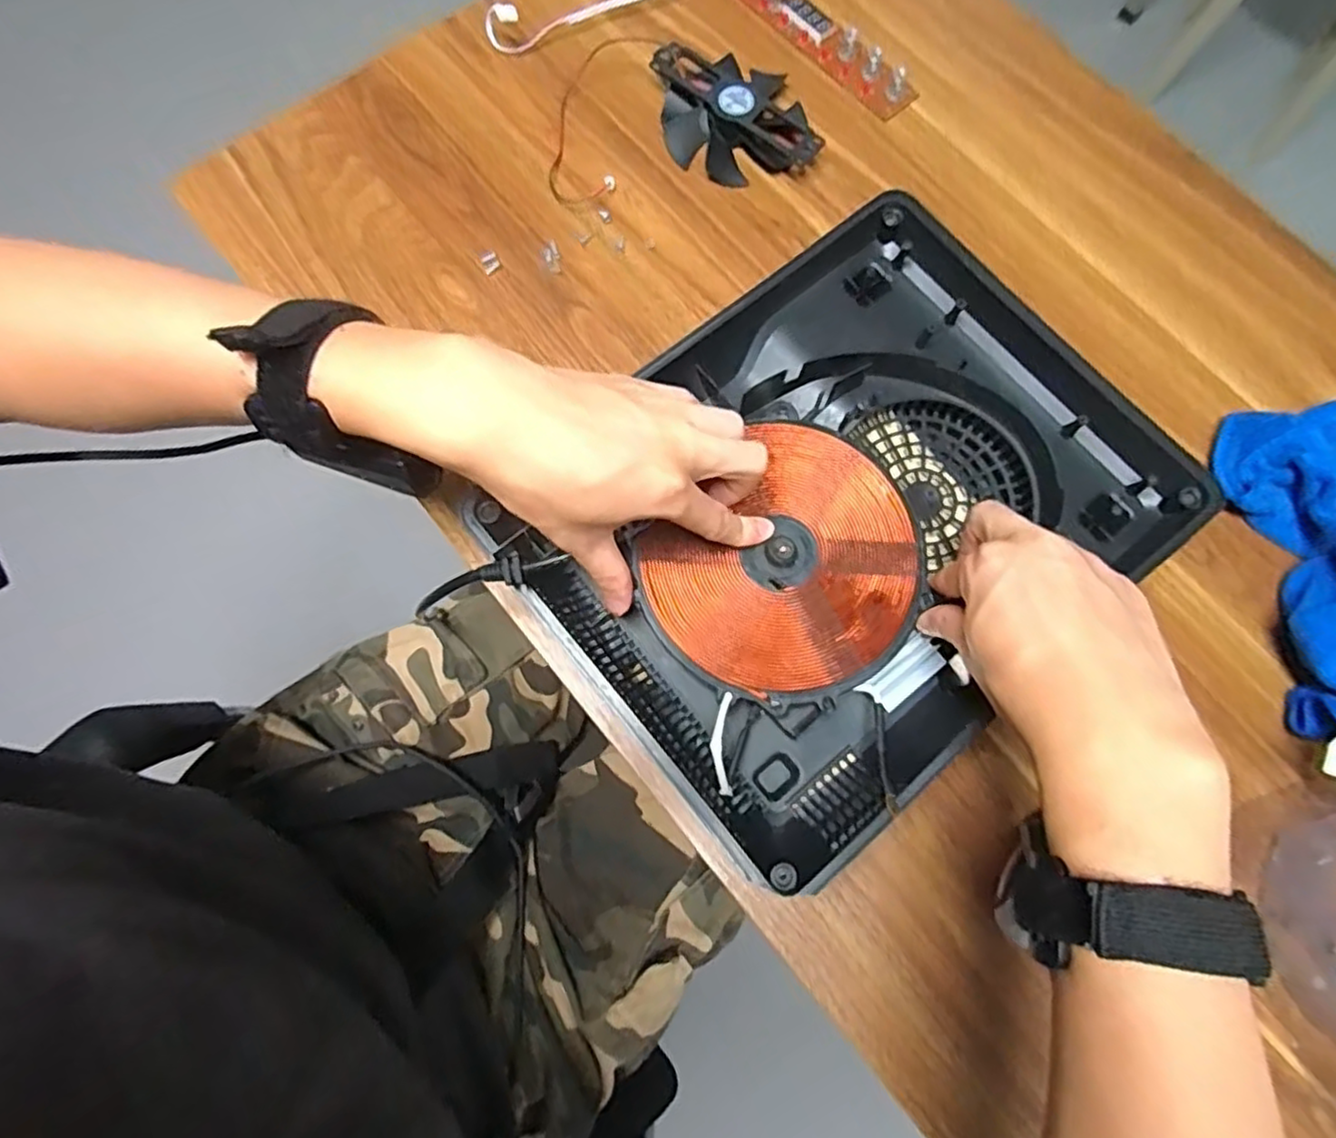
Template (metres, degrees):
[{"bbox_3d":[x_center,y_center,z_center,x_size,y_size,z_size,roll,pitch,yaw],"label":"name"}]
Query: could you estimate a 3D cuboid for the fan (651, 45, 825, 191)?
[{"bbox_3d":[0.048,-0.329,0.498,0.102,0.025,0.102,-11,75,-4],"label":"fan"}]

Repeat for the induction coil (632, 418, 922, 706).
[{"bbox_3d":[0.068,-0.002,0.381,0.155,0.009,0.134,-44,79,-11],"label":"induction coil"}]

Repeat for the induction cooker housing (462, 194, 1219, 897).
[{"bbox_3d":[0.103,-0.034,0.405,0.345,0.048,0.268,-37,78,-10],"label":"induction cooker housing"}]

